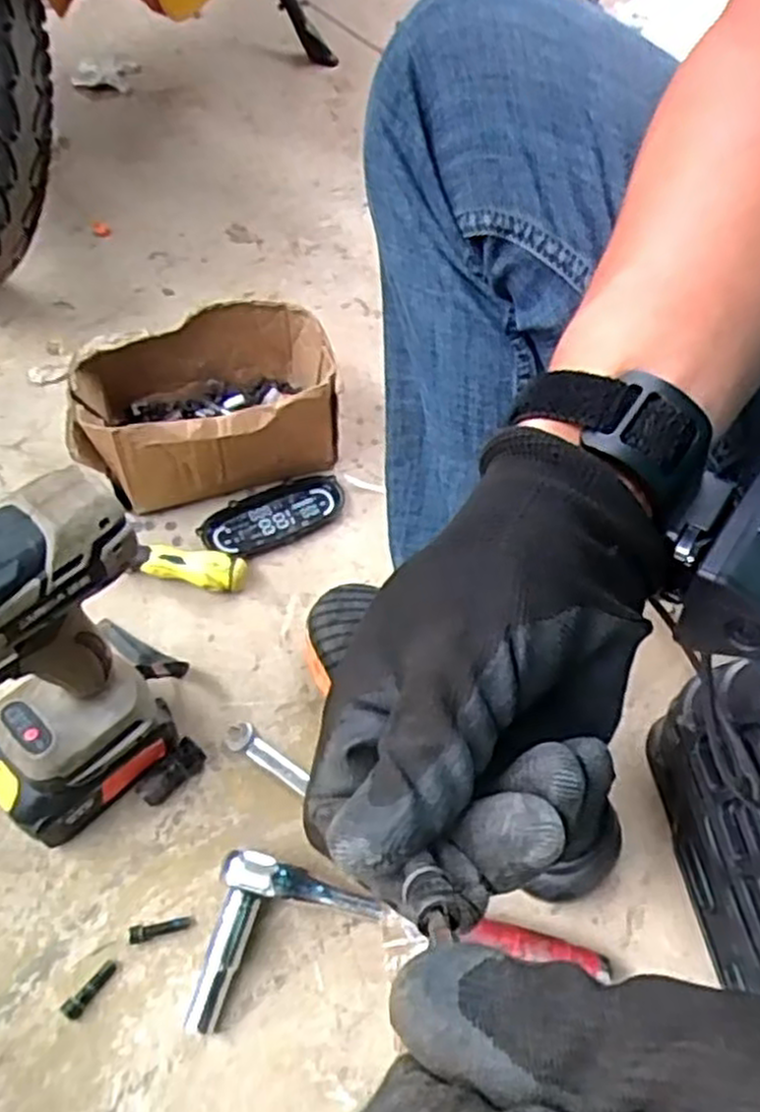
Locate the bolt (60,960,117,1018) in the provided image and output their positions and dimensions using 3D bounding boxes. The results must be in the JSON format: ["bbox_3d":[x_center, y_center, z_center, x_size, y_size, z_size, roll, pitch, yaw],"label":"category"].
[{"bbox_3d":[-0.177,0.263,0.477,0.011,0.007,0.038,31,58,17],"label":"bolt"}]

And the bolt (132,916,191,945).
[{"bbox_3d":[-0.139,0.237,0.497,0.037,0.008,0.010,-10,56,-11],"label":"bolt"}]

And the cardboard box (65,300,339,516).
[{"bbox_3d":[-0.156,-0.133,0.699,0.217,0.098,0.146,-14,57,-14],"label":"cardboard box"}]

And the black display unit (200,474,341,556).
[{"bbox_3d":[-0.092,-0.035,0.691,0.128,0.009,0.058,-25,60,-20],"label":"black display unit"}]

